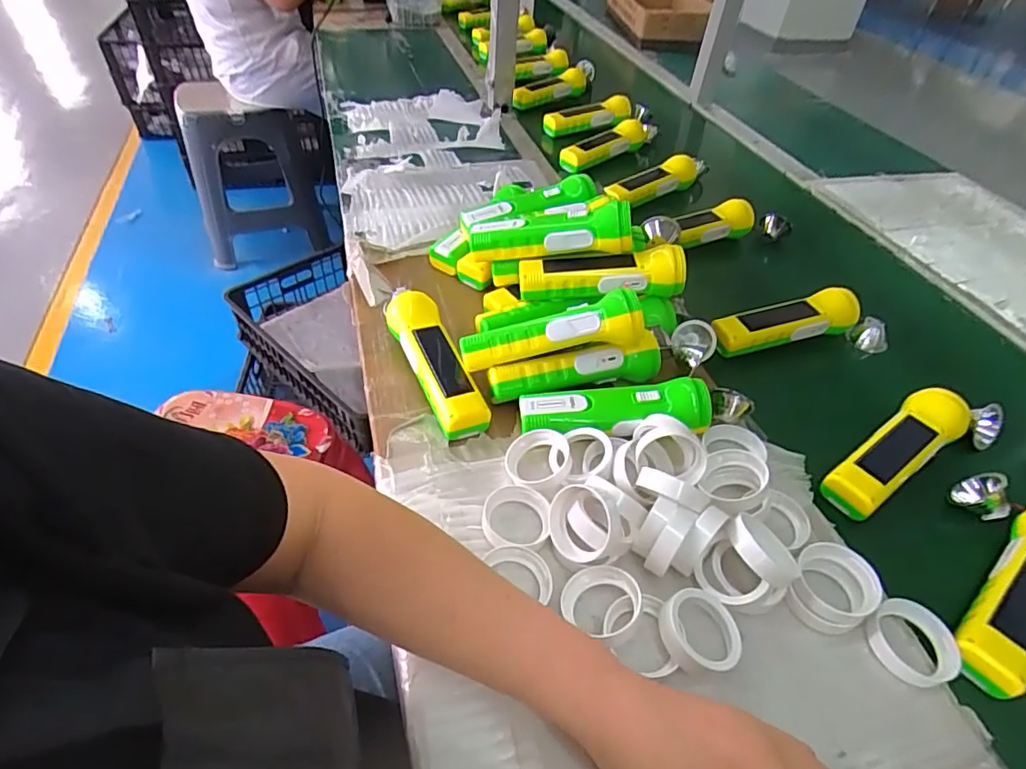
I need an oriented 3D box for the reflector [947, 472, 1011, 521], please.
[{"bbox_3d":[0.380,0.090,0.456,0.035,0.036,0.023,-45,103,-17],"label":"reflector"}]

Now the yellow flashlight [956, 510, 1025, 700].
[{"bbox_3d":[0.354,0.139,0.383,0.153,0.037,0.048,-34,55,-27],"label":"yellow flashlight"}]

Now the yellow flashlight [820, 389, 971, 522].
[{"bbox_3d":[0.321,0.052,0.473,0.146,0.046,0.054,-23,52,-25],"label":"yellow flashlight"}]

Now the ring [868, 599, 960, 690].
[{"bbox_3d":[0.268,0.170,0.373,0.060,0.013,0.052,-18,50,-21],"label":"ring"}]

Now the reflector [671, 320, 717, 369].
[{"bbox_3d":[0.178,-0.042,0.552,0.041,0.017,0.047,16,46,10],"label":"reflector"}]

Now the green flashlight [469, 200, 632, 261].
[{"bbox_3d":[0.038,-0.150,0.554,0.159,0.049,0.044,-2,45,19],"label":"green flashlight"}]

